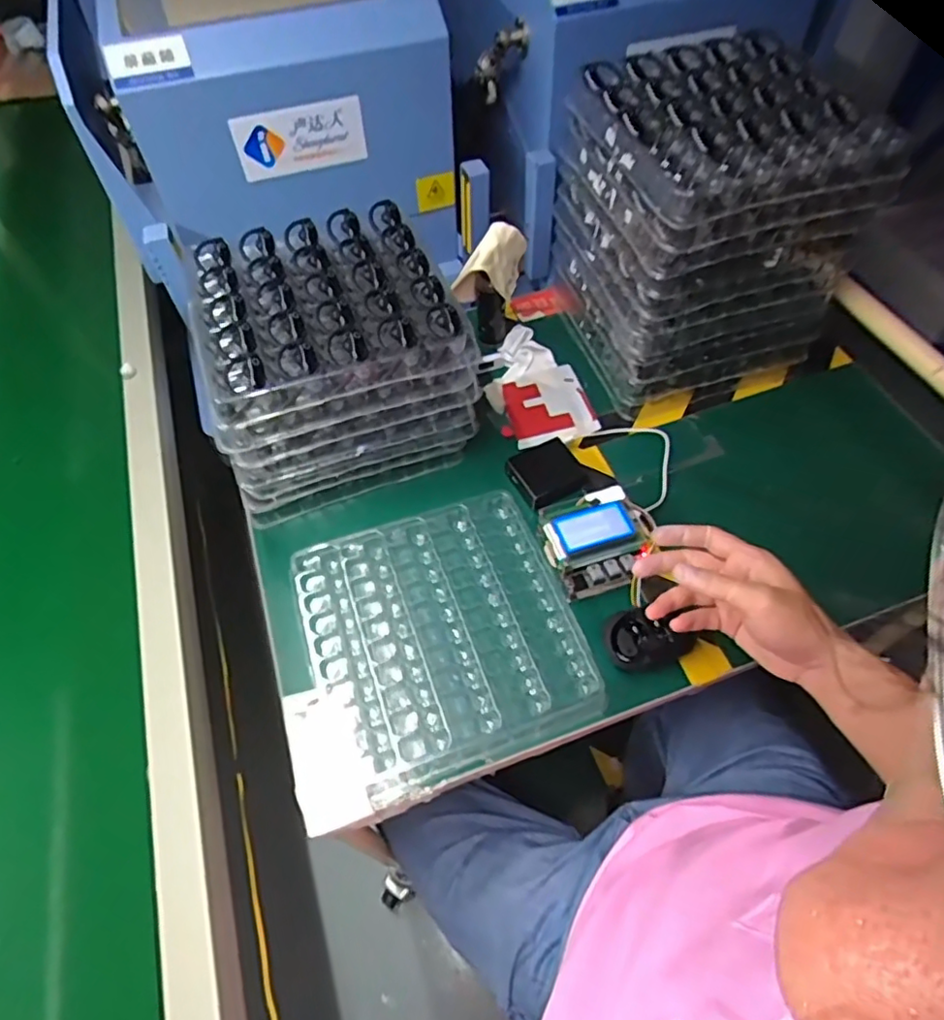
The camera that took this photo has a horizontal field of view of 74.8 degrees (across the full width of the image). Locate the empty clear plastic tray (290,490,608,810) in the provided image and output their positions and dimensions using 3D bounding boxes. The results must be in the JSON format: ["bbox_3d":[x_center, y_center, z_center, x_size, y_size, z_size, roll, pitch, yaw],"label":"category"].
[{"bbox_3d":[-0.034,0.121,0.625,0.261,0.037,0.274,-19,66,-13],"label":"empty clear plastic tray"}]

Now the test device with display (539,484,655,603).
[{"bbox_3d":[0.140,0.028,0.665,0.117,0.038,0.106,-18,66,-12],"label":"test device with display"}]

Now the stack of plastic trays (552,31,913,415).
[{"bbox_3d":[0.277,-0.332,0.770,0.273,0.325,0.278,-17,66,-12],"label":"stack of plastic trays"}]

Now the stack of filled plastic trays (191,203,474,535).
[{"bbox_3d":[-0.162,-0.174,0.712,0.266,0.197,0.259,-19,66,-13],"label":"stack of filled plastic trays"}]

